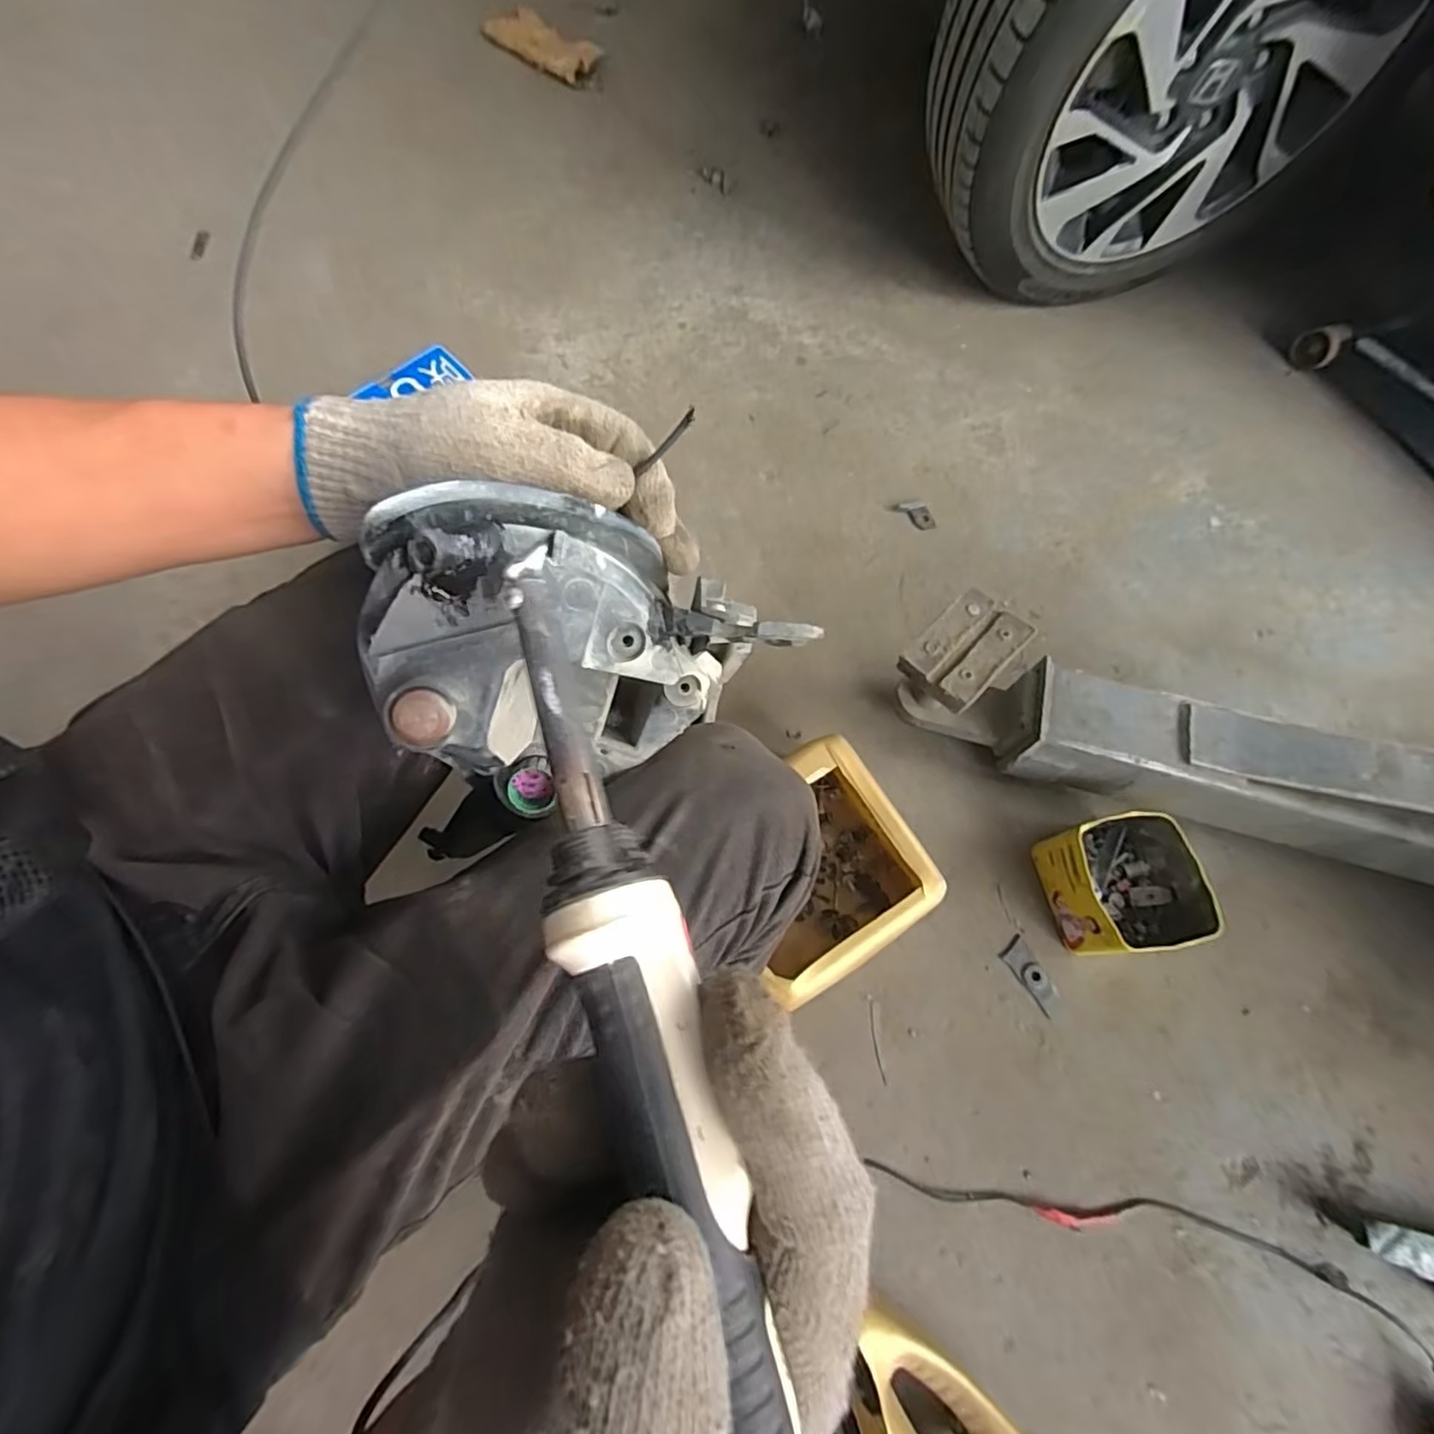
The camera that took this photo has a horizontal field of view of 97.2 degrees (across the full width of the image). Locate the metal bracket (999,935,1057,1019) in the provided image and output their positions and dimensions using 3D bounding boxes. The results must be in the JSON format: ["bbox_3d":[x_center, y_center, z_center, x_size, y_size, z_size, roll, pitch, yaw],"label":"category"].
[{"bbox_3d":[0.340,0.279,0.685,0.032,0.004,0.075,-30,73,-12],"label":"metal bracket"}]

